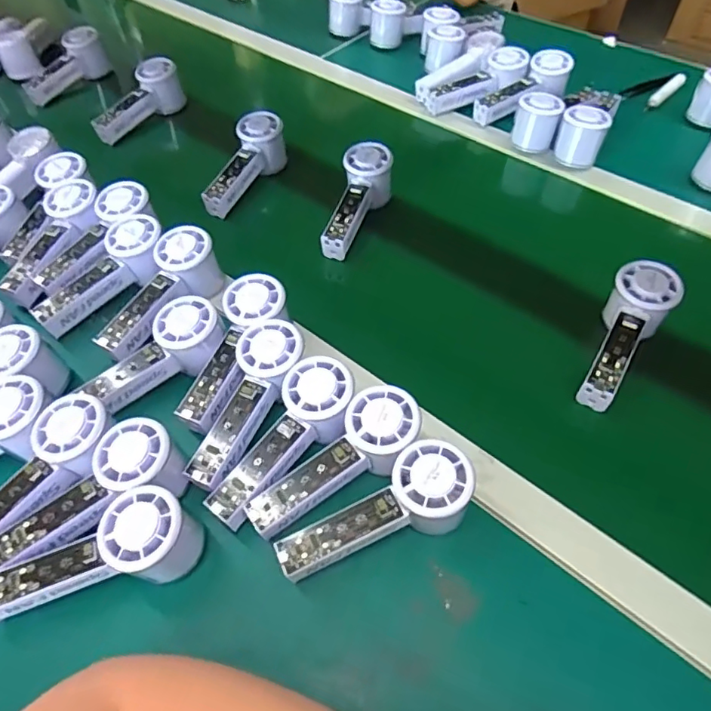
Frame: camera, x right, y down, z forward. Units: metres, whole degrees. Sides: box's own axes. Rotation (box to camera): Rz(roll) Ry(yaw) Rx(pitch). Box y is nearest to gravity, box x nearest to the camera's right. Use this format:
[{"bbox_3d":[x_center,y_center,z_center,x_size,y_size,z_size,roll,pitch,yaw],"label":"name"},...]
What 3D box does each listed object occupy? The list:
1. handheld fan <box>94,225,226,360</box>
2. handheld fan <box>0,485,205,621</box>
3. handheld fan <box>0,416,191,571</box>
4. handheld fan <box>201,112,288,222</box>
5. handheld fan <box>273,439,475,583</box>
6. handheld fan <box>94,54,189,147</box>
[{"bbox_3d":[-0.190,-0.058,0.535,0.057,0.048,0.149,25,70,20],"label":"handheld fan"},{"bbox_3d":[-0.187,0.142,0.385,0.153,0.063,0.056,-10,53,-5],"label":"handheld fan"},{"bbox_3d":[-0.205,0.106,0.410,0.148,0.060,0.059,-21,55,-13],"label":"handheld fan"},{"bbox_3d":[-0.141,-0.234,0.688,0.047,0.061,0.151,21,70,17],"label":"handheld fan"},{"bbox_3d":[0.018,0.120,0.401,0.146,0.057,0.052,-28,56,-2],"label":"handheld fan"},{"bbox_3d":[-0.315,-0.364,0.781,0.048,0.066,0.156,20,56,16],"label":"handheld fan"}]

